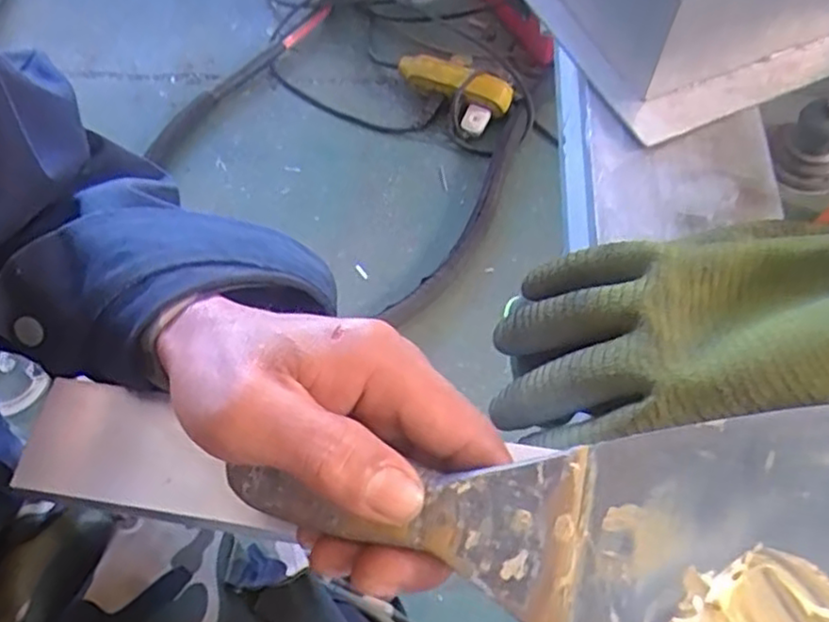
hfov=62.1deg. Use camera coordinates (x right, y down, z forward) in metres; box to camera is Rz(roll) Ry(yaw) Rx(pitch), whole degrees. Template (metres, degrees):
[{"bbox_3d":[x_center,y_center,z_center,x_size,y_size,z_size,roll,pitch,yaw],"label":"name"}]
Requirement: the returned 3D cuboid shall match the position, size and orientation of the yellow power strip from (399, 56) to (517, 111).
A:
[{"bbox_3d":[0.050,-0.321,0.952,0.182,0.060,0.031,28,68,30],"label":"yellow power strip"}]

